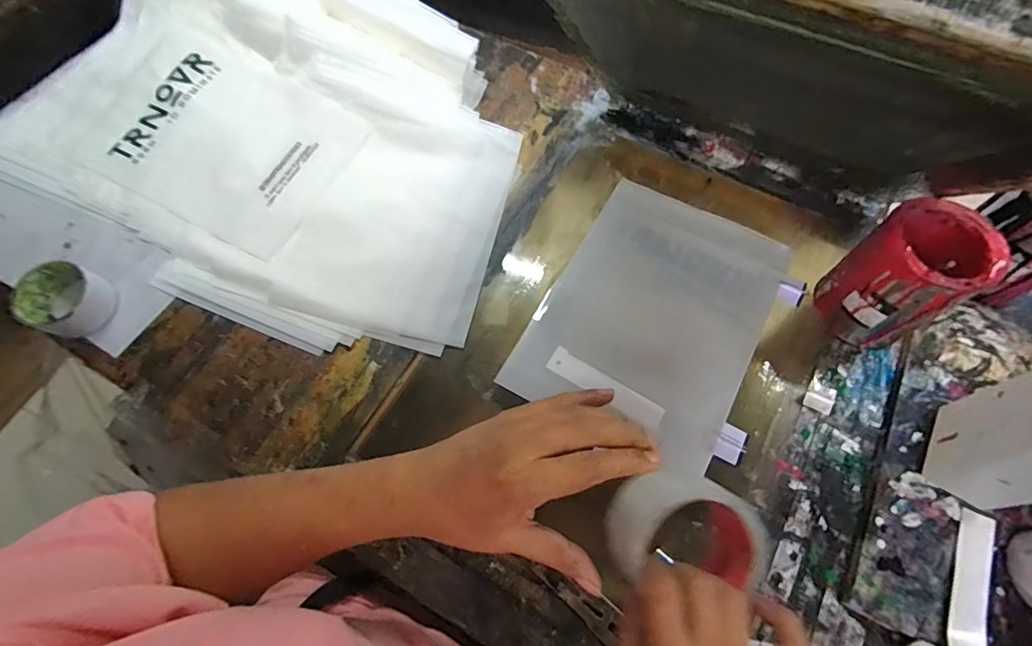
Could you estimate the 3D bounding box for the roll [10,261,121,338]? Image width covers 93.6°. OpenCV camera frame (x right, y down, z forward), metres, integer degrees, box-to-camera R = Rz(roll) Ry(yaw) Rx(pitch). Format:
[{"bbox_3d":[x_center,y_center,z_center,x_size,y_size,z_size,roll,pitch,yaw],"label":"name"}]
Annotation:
[{"bbox_3d":[-0.525,-0.026,0.570,0.084,0.047,0.080,0,64,-1],"label":"roll"}]

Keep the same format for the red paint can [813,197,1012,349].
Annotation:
[{"bbox_3d":[0.423,-0.049,0.540,0.103,0.148,0.101,0,64,-1],"label":"red paint can"}]

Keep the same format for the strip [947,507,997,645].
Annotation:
[{"bbox_3d":[0.419,0.256,0.442,0.031,0.026,0.173,27,67,11],"label":"strip"}]

